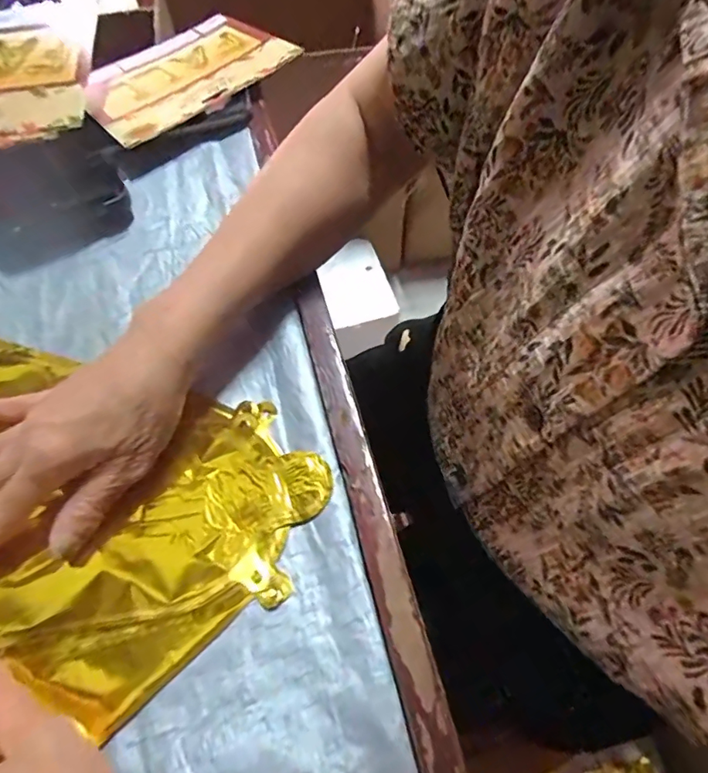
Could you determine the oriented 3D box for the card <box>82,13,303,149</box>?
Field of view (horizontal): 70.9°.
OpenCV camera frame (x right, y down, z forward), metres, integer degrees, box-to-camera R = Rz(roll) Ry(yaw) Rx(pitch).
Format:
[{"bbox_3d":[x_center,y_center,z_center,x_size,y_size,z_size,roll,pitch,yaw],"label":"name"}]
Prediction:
[{"bbox_3d":[-0.169,-0.304,0.481,0.190,0.011,0.142,-38,62,-15],"label":"card"}]

